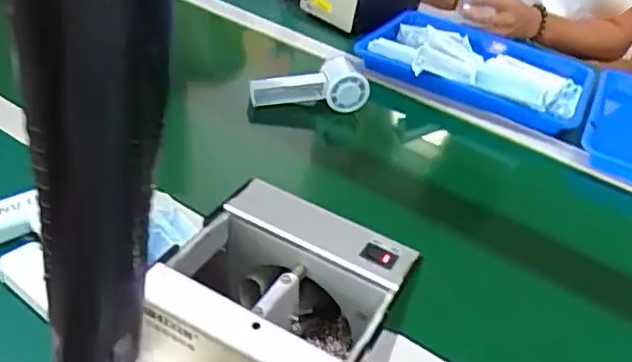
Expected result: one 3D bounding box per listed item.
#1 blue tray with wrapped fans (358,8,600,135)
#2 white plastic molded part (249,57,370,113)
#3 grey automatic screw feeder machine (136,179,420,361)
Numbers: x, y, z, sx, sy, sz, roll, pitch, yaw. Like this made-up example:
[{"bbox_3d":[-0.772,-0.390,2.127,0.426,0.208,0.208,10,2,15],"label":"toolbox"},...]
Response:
[{"bbox_3d":[0.249,-0.188,0.935,0.330,0.064,0.294,23,38,17],"label":"blue tray with wrapped fans"},{"bbox_3d":[-0.010,-0.119,0.803,0.154,0.070,0.040,-3,34,10],"label":"white plastic molded part"},{"bbox_3d":[-0.041,0.120,0.371,0.131,0.153,0.176,23,37,16],"label":"grey automatic screw feeder machine"}]

